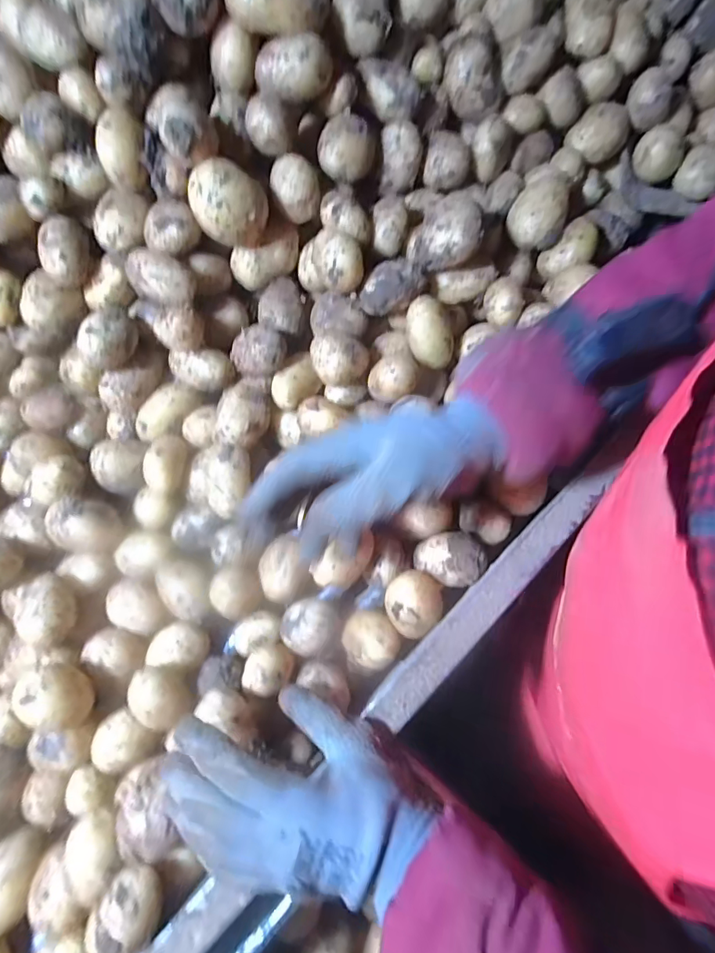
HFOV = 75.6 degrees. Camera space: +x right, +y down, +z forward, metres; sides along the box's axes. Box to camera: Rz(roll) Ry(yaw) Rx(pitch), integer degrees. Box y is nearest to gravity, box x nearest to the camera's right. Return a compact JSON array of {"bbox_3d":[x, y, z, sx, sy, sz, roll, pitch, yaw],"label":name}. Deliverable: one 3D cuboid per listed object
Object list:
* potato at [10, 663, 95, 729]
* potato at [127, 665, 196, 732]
[{"bbox_3d":[-0.217,0.159,0.336,0.038,0.044,0.041,1,67,2],"label":"potato"},{"bbox_3d":[-0.146,0.164,0.344,0.045,0.028,0.036,32,71,14],"label":"potato"}]

